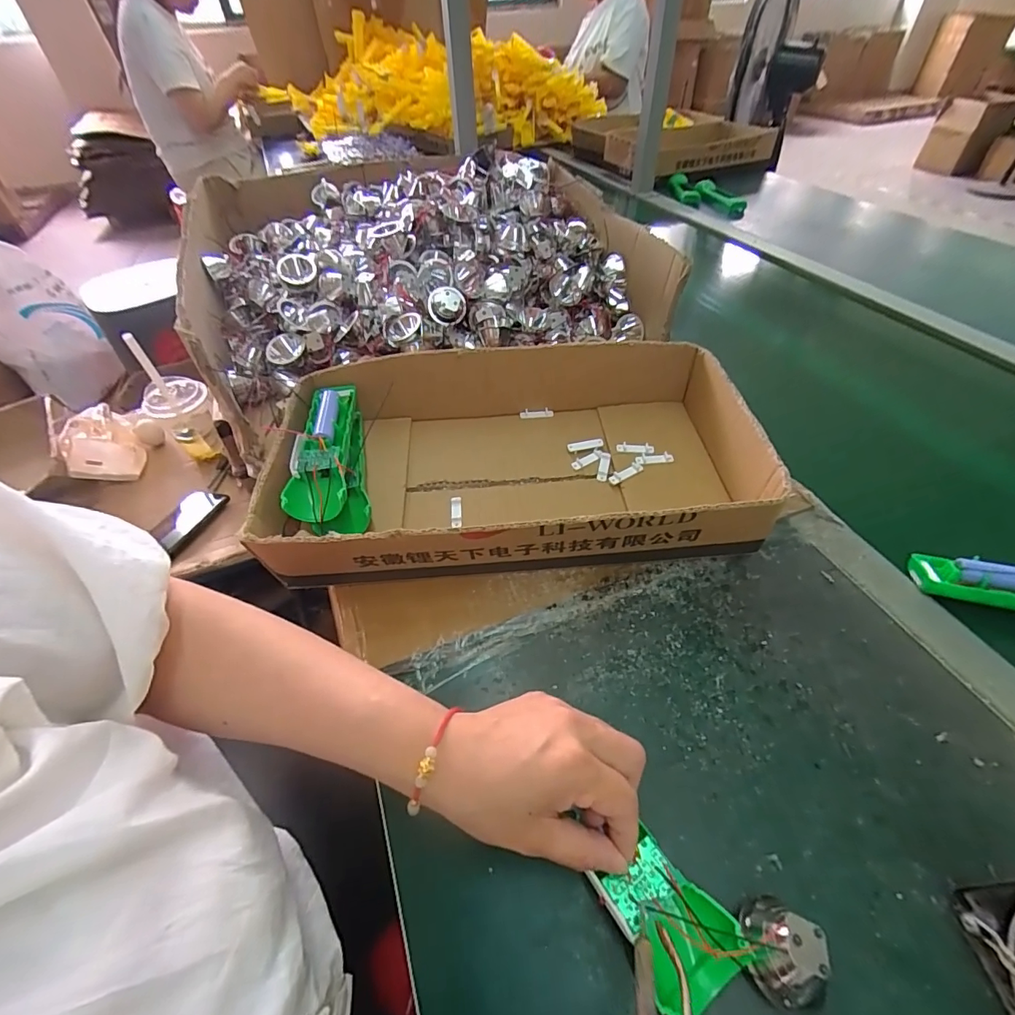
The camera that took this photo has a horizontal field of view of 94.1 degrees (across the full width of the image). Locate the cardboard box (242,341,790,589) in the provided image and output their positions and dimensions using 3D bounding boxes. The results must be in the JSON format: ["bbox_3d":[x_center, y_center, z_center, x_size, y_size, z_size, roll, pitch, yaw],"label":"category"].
[{"bbox_3d":[0.003,-0.044,0.447,0.407,0.106,0.224,-4,47,0],"label":"cardboard box"}]

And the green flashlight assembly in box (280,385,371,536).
[{"bbox_3d":[-0.167,-0.043,0.448,0.063,0.063,0.163,-11,47,-6],"label":"green flashlight assembly in box"}]

